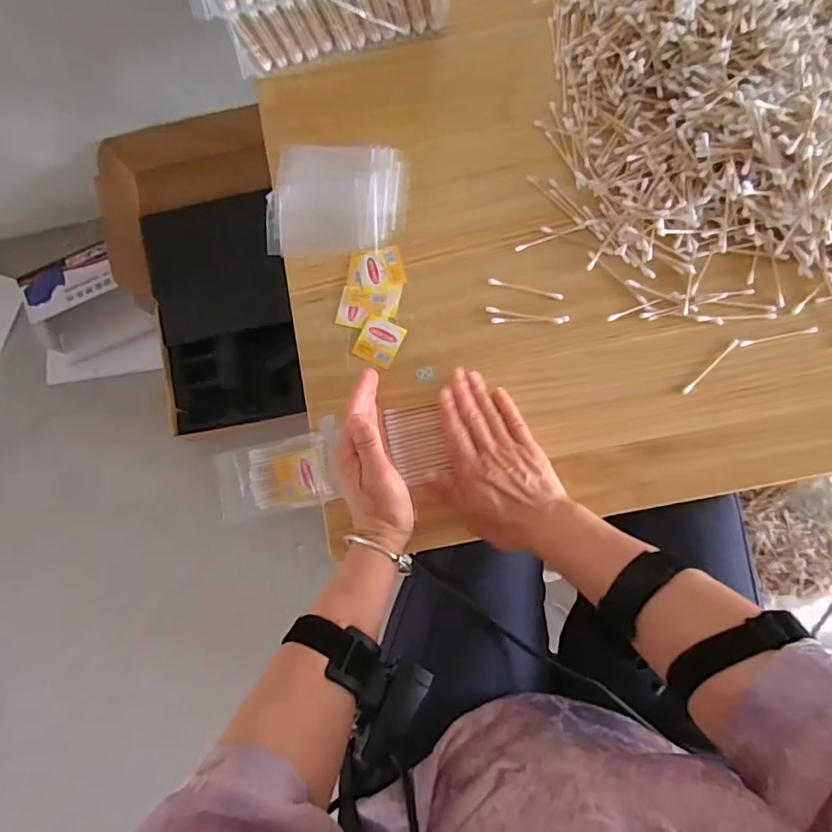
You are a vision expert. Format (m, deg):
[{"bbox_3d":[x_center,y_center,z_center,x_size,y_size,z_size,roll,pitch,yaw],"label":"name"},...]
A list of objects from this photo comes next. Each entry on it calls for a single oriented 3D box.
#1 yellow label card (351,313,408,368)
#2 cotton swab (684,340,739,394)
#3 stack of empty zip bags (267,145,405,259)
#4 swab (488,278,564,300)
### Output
[{"bbox_3d":[-0.036,-0.074,0.510,0.040,0.004,0.045,26,84,7],"label":"yellow label card"},{"bbox_3d":[0.282,-0.047,0.489,0.074,0.004,0.007,-44,81,-3],"label":"cotton swab"},{"bbox_3d":[-0.081,-0.225,0.528,0.145,0.016,0.111,-3,88,-2],"label":"stack of empty zip bags"},{"bbox_3d":[0.109,-0.126,0.509,0.074,0.004,0.007,14,83,6],"label":"swab"}]

